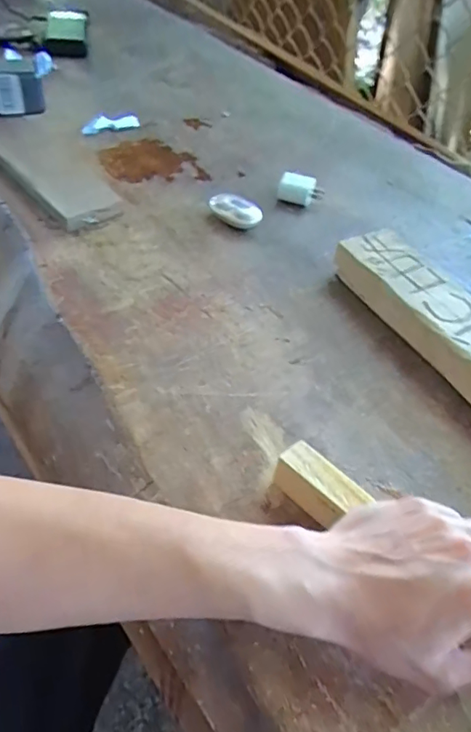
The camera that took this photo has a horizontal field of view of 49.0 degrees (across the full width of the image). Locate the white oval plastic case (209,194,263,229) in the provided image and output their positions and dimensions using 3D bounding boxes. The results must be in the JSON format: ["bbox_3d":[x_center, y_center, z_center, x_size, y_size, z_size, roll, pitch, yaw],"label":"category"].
[{"bbox_3d":[0.000,-0.183,0.610,0.061,0.023,0.036,11,48,3],"label":"white oval plastic case"}]

